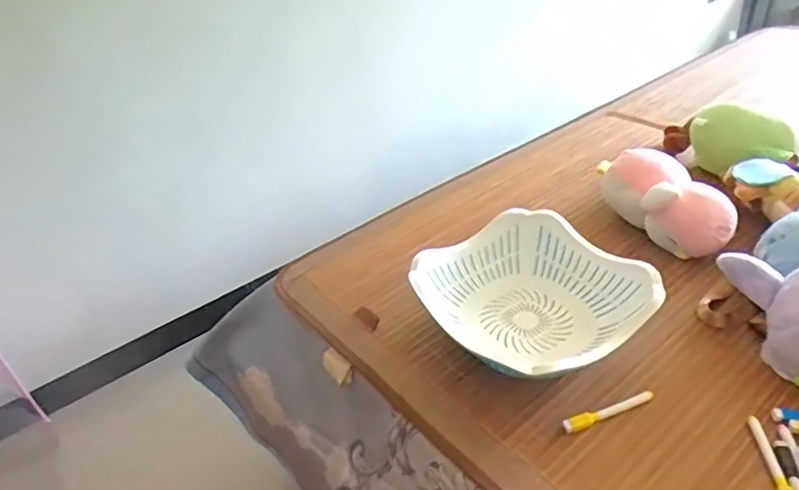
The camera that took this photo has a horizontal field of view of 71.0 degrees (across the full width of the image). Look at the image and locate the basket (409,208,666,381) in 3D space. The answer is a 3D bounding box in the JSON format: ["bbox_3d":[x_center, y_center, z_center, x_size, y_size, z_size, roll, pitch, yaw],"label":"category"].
[{"bbox_3d":[0.170,0.075,0.730,0.249,0.092,0.262,-25,39,-24],"label":"basket"}]

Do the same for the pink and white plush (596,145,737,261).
[{"bbox_3d":[0.407,-0.070,0.877,0.115,0.103,0.223,-12,36,-7],"label":"pink and white plush"}]

